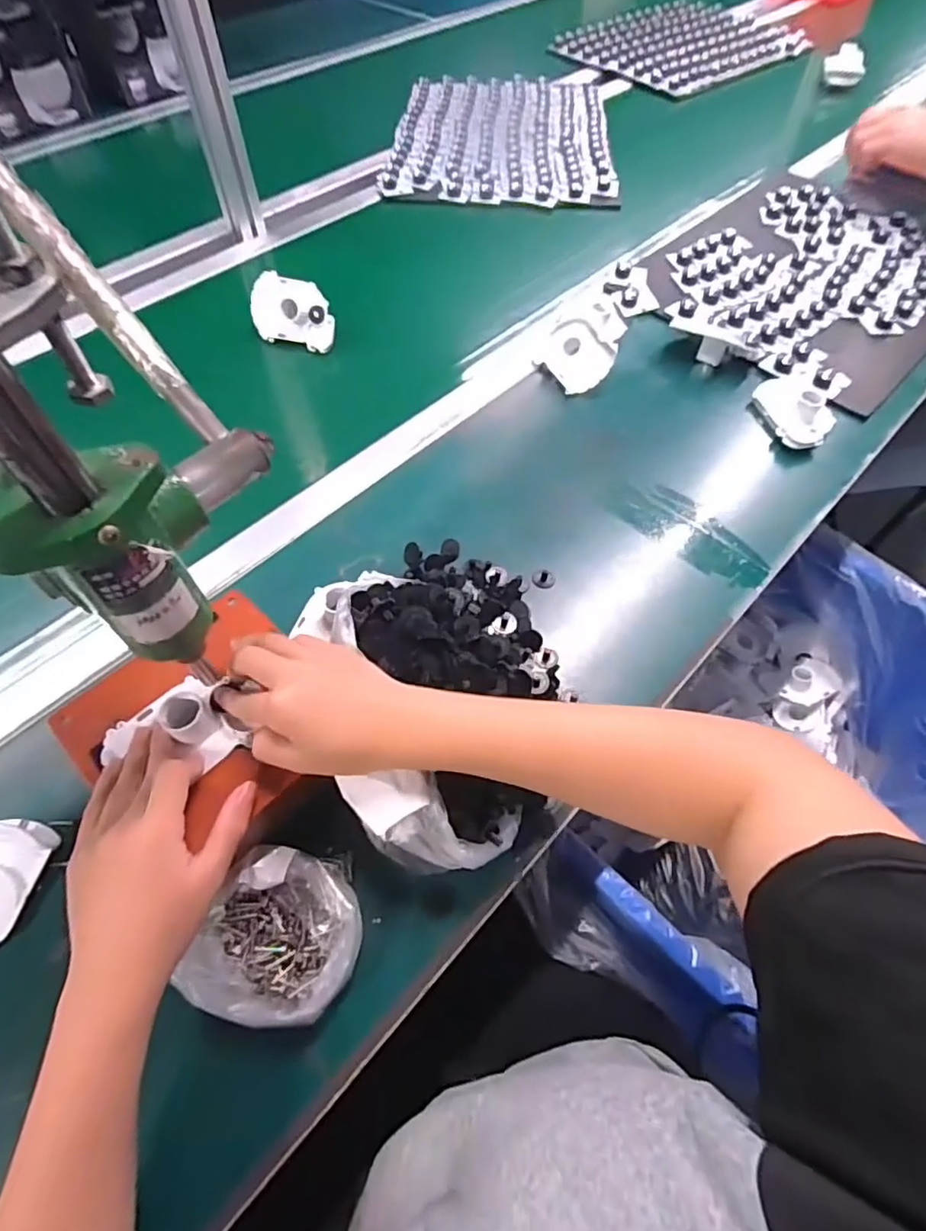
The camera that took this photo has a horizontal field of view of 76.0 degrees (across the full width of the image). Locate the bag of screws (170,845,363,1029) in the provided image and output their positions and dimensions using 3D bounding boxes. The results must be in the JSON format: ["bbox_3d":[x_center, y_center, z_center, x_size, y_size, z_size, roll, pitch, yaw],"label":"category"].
[{"bbox_3d":[-0.114,0.204,0.380,0.095,0.033,0.094,14,59,8],"label":"bag of screws"}]

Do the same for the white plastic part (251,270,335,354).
[{"bbox_3d":[-0.201,-0.357,0.700,0.098,0.072,0.027,12,30,0],"label":"white plastic part"}]

